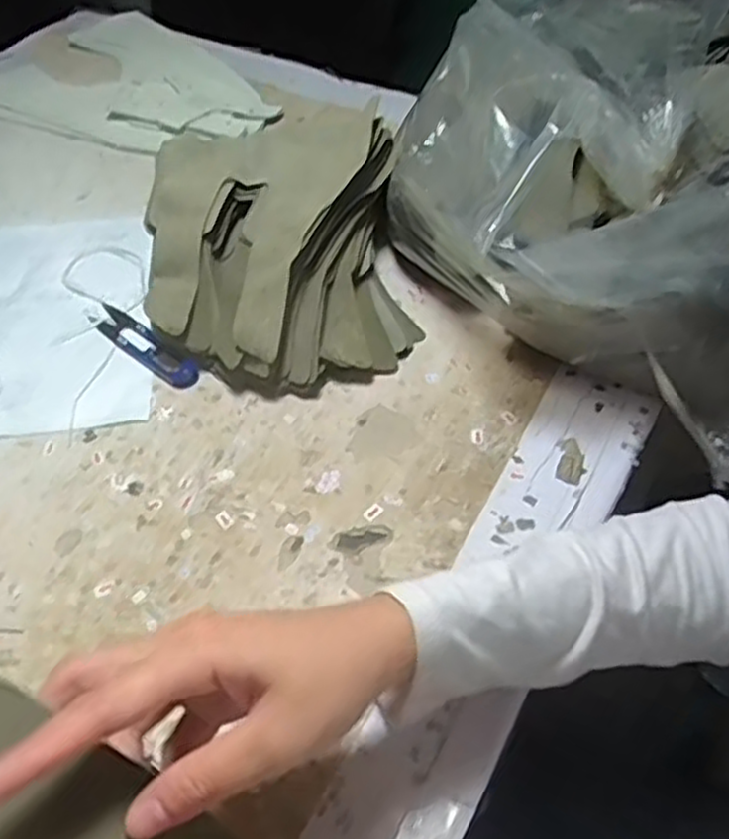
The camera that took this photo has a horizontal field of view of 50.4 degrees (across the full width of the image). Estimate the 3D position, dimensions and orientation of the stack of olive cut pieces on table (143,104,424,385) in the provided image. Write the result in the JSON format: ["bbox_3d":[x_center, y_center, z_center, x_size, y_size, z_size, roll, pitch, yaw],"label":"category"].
[{"bbox_3d":[-0.055,-0.107,0.510,0.168,0.105,0.159,-11,53,-8],"label":"stack of olive cut pieces on table"}]

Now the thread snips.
[{"bbox_3d":[-0.153,-0.054,0.529,0.105,0.011,0.023,36,61,25],"label":"thread snips"}]

